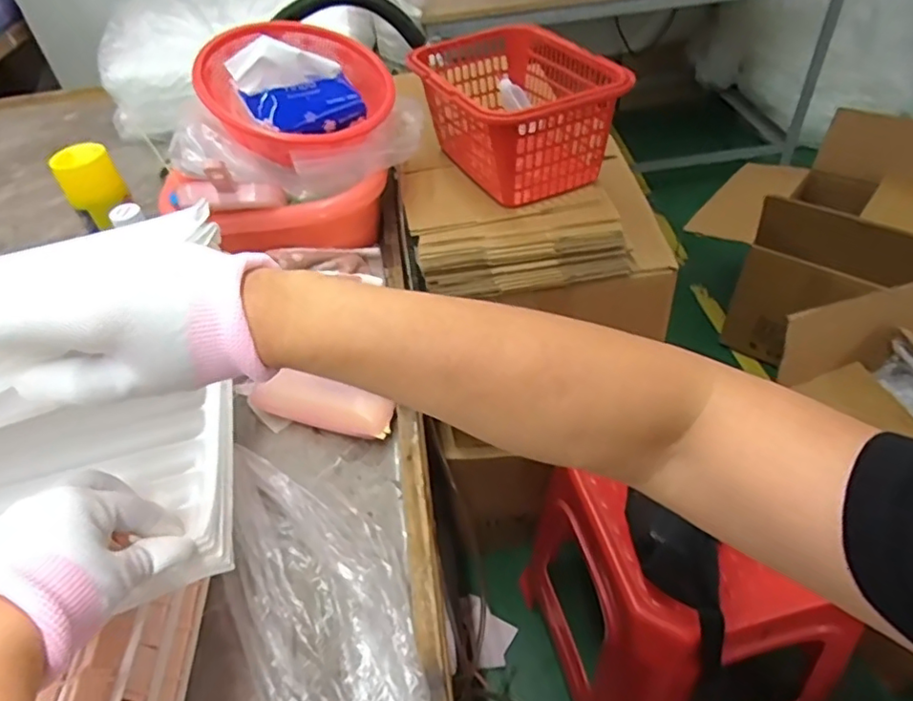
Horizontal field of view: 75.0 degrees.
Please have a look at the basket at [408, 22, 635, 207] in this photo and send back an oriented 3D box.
[{"bbox_3d":[0.069,-0.319,0.819,0.193,0.157,0.305,-22,47,-13],"label":"basket"}]

